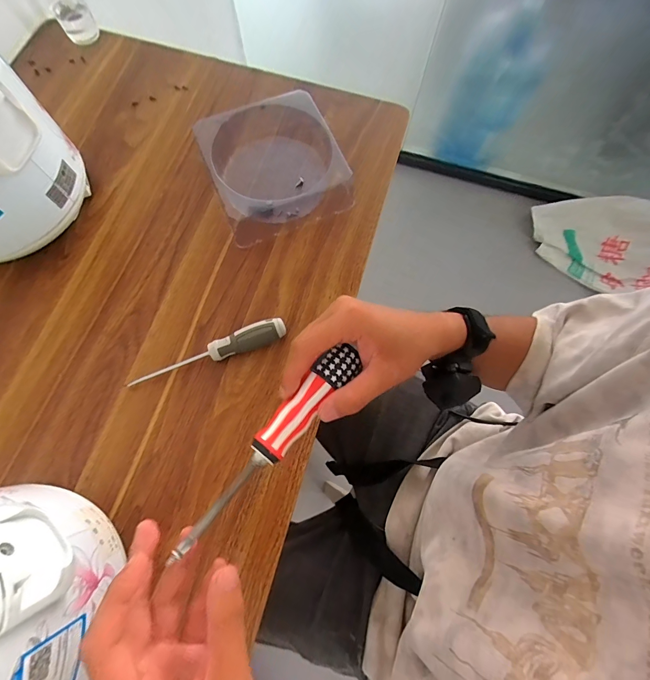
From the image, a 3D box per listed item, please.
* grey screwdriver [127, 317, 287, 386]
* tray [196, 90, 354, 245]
[{"bbox_3d":[-0.128,0.014,0.389,0.173,0.025,0.025,-19,74,-7],"label":"grey screwdriver"},{"bbox_3d":[-0.068,-0.242,0.456,0.176,0.049,0.192,-25,75,-8],"label":"tray"}]

